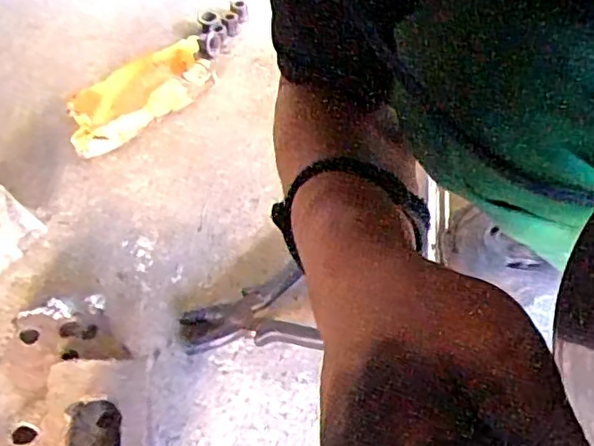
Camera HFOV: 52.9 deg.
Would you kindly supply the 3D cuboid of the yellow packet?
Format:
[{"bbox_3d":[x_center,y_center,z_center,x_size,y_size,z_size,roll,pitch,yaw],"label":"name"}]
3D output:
[{"bbox_3d":[-0.184,-0.150,0.679,0.109,0.042,0.193,30,55,18],"label":"yellow packet"}]

